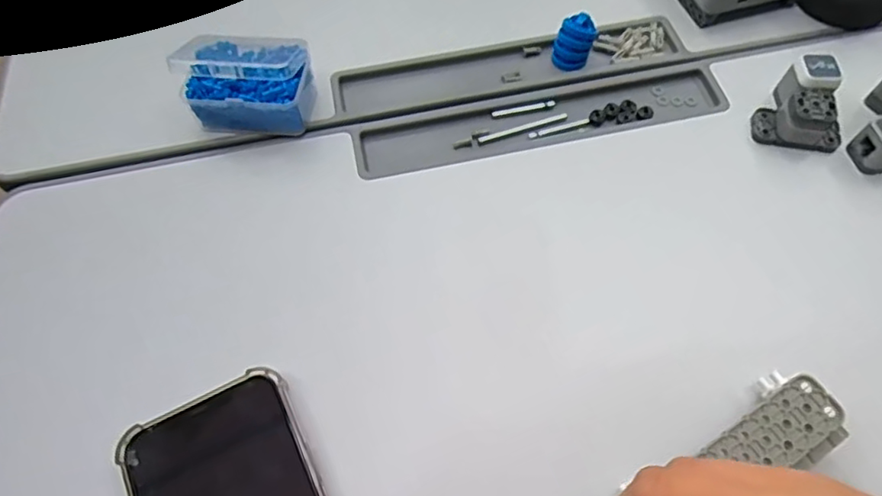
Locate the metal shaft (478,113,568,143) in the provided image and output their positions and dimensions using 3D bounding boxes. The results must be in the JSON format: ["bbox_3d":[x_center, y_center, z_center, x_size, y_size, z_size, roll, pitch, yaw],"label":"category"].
[{"bbox_3d":[0.054,-0.079,0.367,0.061,0.004,0.005,-17,62,-8],"label":"metal shaft"}]

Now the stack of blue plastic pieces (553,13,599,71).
[{"bbox_3d":[0.091,-0.141,0.387,0.025,0.027,0.024,-25,64,-13],"label":"stack of blue plastic pieces"}]

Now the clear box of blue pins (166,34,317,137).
[{"bbox_3d":[-0.124,-0.107,0.354,0.082,0.051,0.058,-2,61,0],"label":"clear box of blue pins"}]

